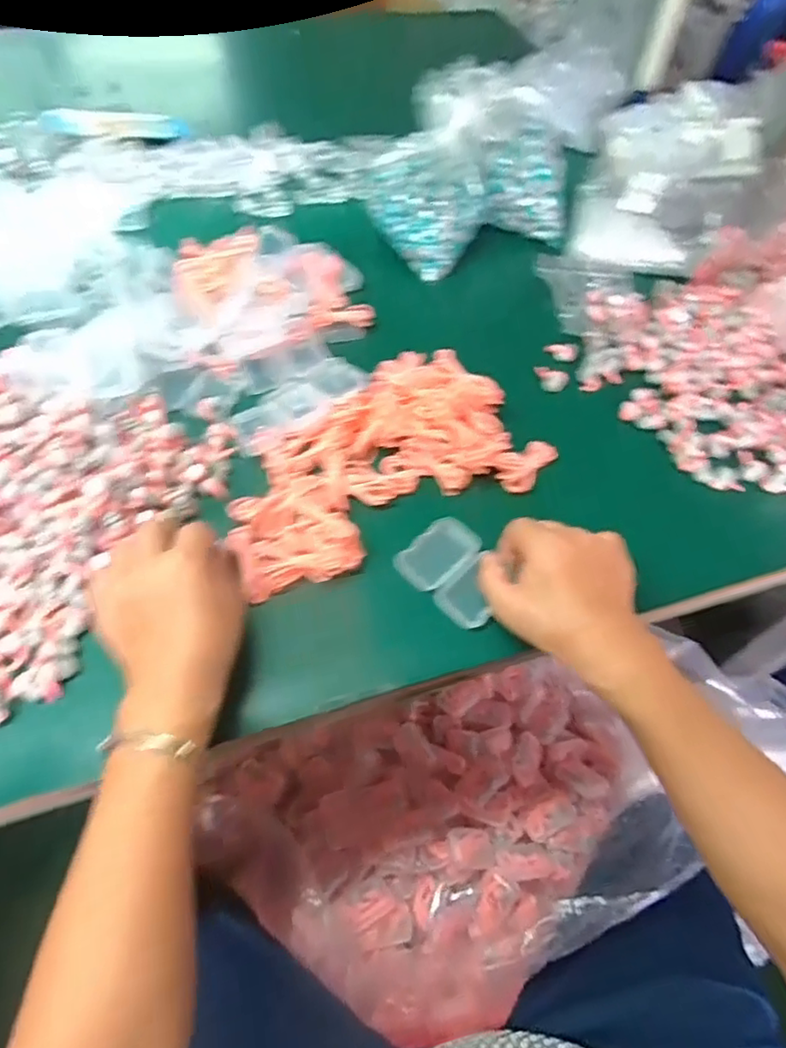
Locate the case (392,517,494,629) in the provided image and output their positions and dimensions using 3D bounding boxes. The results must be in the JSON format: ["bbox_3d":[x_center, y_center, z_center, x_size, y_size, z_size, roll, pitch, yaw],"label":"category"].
[{"bbox_3d":[0.048,0.031,0.433,0.063,0.012,0.079,-36,64,-25],"label":"case"}]

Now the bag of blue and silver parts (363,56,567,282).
[{"bbox_3d":[0.084,-0.386,0.651,0.214,0.124,0.145,-23,60,-18],"label":"bag of blue and silver parts"}]

